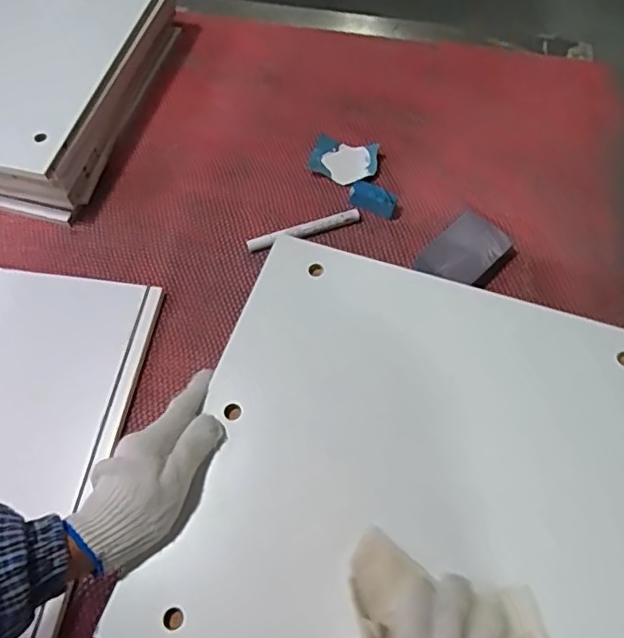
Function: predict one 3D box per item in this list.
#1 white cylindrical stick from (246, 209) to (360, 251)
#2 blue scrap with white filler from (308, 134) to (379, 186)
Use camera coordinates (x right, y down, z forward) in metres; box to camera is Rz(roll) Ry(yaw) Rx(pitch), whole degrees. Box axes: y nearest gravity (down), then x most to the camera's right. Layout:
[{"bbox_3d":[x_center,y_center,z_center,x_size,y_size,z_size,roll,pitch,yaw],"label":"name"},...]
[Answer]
[{"bbox_3d":[-0.011,-0.113,0.701,0.143,0.009,0.012,-16,64,-7],"label":"white cylindrical stick"},{"bbox_3d":[0.042,-0.218,0.773,0.091,0.029,0.059,15,64,9],"label":"blue scrap with white filler"}]

